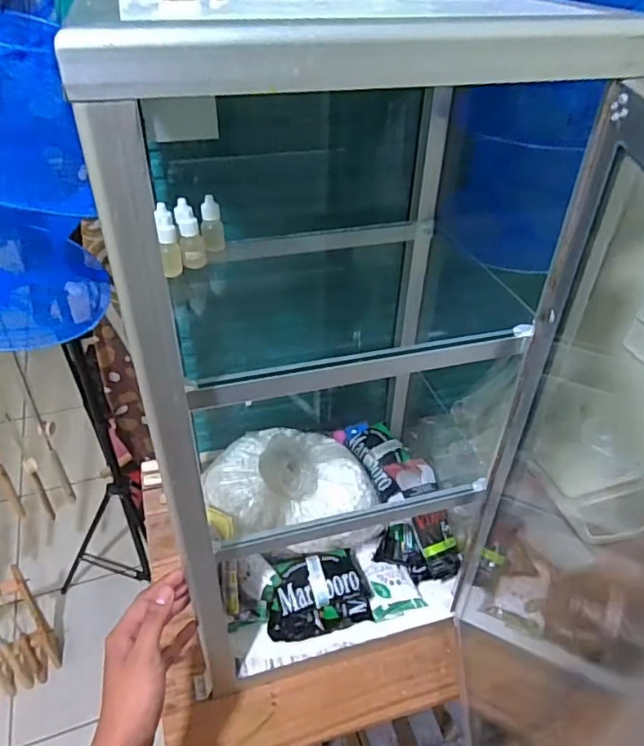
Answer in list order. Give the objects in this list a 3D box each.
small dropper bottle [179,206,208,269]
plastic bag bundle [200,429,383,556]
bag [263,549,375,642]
[{"bbox_3d":[-0.128,-0.134,0.556,0.023,0.052,0.029,-6,41,-10],"label":"small dropper bottle"},{"bbox_3d":[-0.038,0.142,0.747,0.225,0.121,0.150,1,40,-3],"label":"plastic bag bundle"},{"bbox_3d":[-0.007,0.277,0.711,0.134,0.058,0.089,-8,41,-13],"label":"bag"}]

